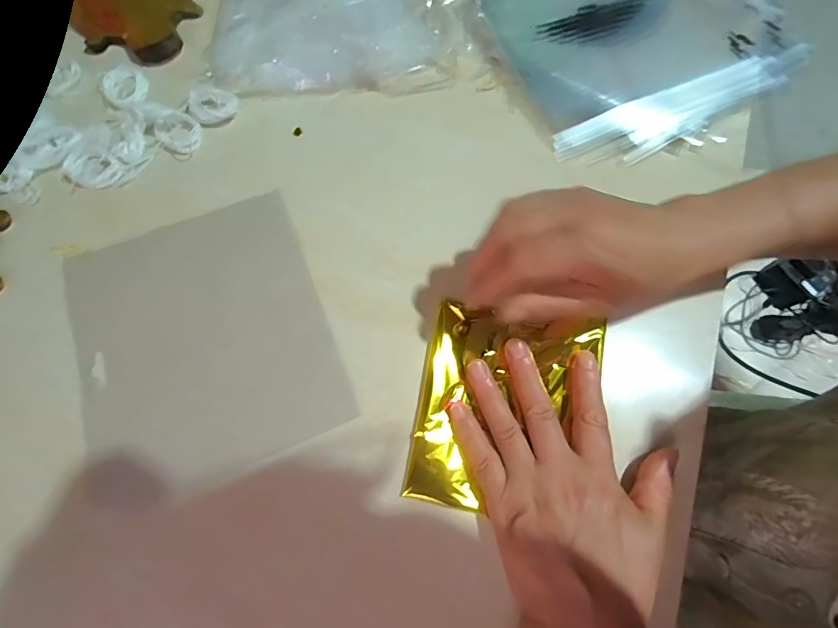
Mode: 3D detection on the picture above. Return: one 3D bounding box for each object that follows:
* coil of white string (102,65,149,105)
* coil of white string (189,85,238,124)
[{"bbox_3d":[-0.258,-0.201,0.348,0.034,0.007,0.042,-33,73,-11],"label":"coil of white string"},{"bbox_3d":[-0.177,-0.180,0.340,0.039,0.006,0.035,20,71,7],"label":"coil of white string"}]

